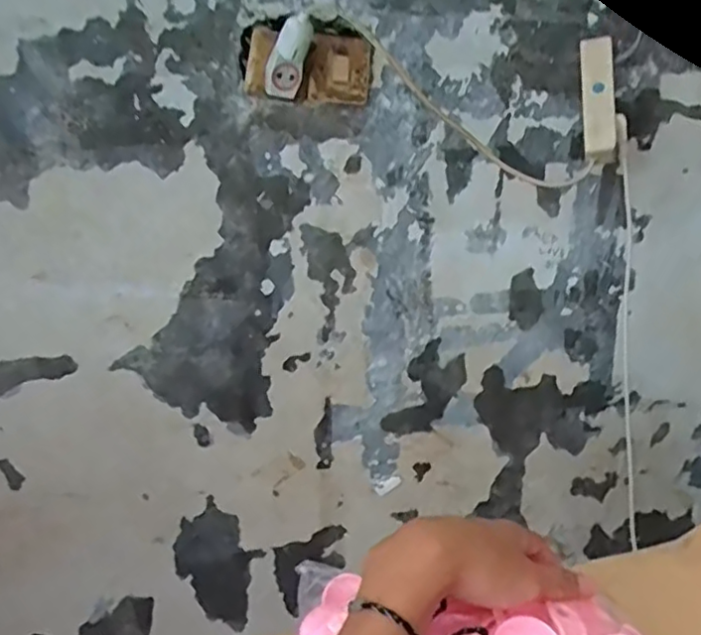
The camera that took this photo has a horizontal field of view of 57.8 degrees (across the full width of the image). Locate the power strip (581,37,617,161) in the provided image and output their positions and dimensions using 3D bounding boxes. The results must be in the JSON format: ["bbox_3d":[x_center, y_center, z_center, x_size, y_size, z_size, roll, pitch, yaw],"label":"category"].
[{"bbox_3d":[0.326,-0.286,0.832,0.038,0.158,0.028,1,-8,-1],"label":"power strip"}]

